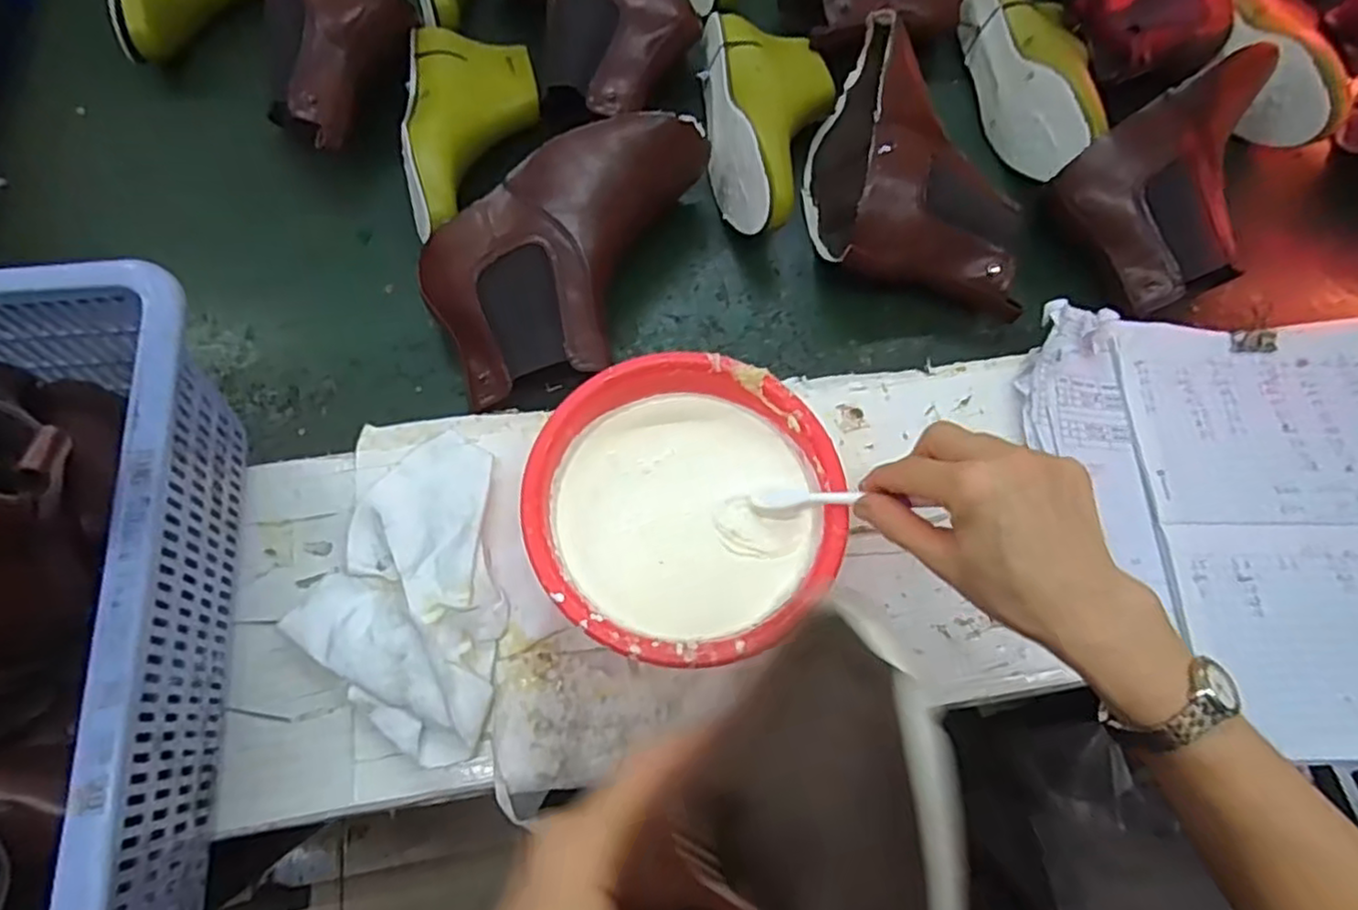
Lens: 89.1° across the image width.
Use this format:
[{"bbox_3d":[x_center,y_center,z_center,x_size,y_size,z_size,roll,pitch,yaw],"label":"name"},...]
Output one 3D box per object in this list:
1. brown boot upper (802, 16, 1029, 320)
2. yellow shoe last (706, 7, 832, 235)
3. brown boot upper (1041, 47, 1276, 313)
[{"bbox_3d":[0.203,-0.262,0.592,0.168,0.107,0.263,3,68,1],"label":"brown boot upper"},{"bbox_3d":[0.085,-0.298,0.619,0.112,0.083,0.244,-1,68,-1],"label":"yellow shoe last"},{"bbox_3d":[0.448,-0.237,0.569,0.231,0.065,0.145,-27,72,-11],"label":"brown boot upper"}]

